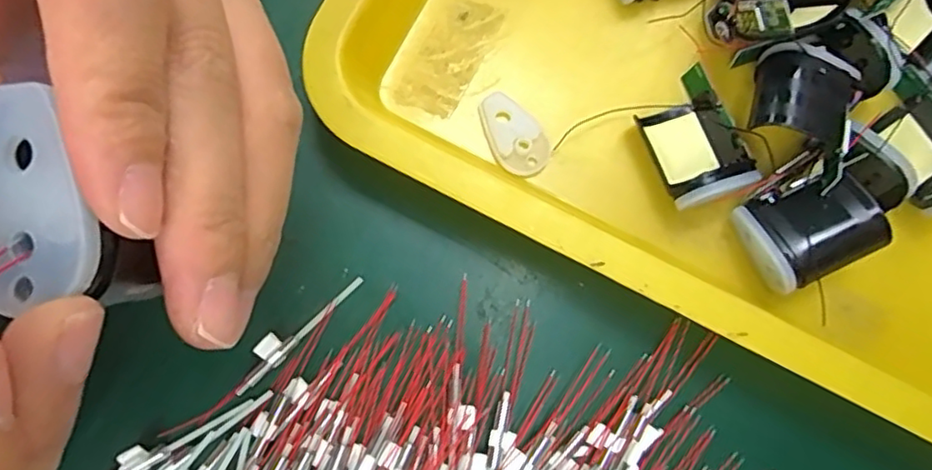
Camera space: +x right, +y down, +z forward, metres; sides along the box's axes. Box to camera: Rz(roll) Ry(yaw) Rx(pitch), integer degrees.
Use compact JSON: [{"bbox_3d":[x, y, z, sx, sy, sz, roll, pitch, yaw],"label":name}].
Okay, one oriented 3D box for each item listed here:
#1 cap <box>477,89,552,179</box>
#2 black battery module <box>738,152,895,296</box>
[{"bbox_3d":[0.018,-0.040,0.251,0.020,0.005,0.035,-33,83,-8],"label":"cap"},{"bbox_3d":[0.125,-0.004,0.237,0.039,0.027,0.039,-28,82,-7],"label":"black battery module"}]

